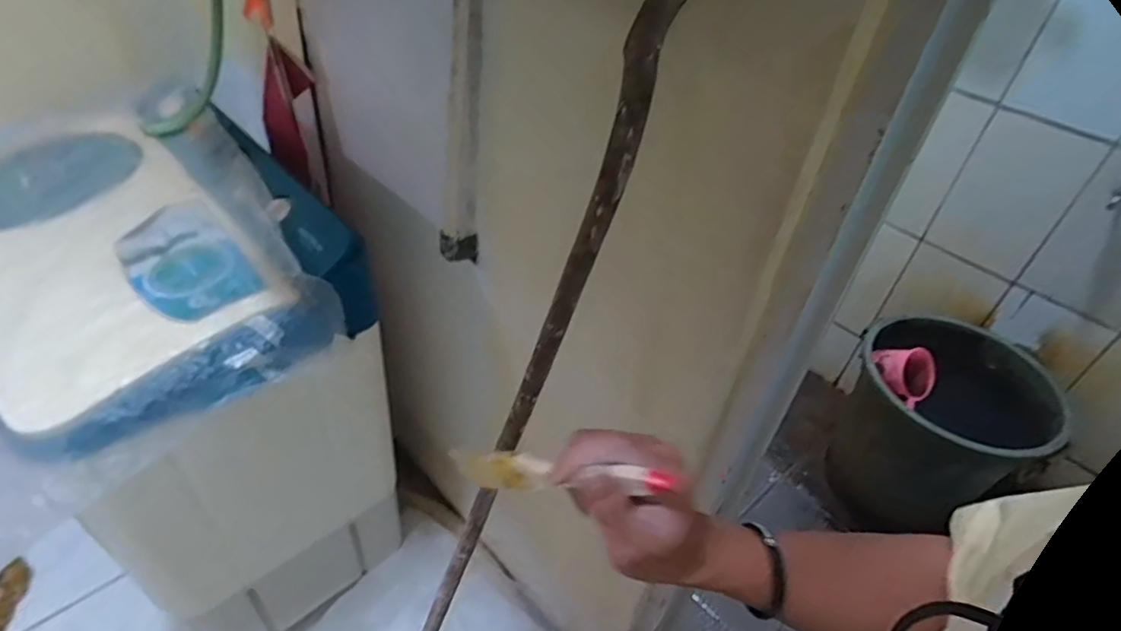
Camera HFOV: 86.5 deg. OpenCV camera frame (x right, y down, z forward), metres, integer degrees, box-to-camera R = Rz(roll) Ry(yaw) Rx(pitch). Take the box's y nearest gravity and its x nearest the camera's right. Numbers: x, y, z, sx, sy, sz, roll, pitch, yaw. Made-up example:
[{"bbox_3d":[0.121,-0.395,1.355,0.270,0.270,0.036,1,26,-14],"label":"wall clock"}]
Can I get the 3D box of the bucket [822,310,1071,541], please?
[{"bbox_3d":[1.007,0.308,1.645,0.434,0.418,0.433,2,39,-2],"label":"bucket"}]

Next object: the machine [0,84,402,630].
[{"bbox_3d":[-0.689,0.155,1.125,0.732,0.823,0.488,33,48,31],"label":"machine"}]

